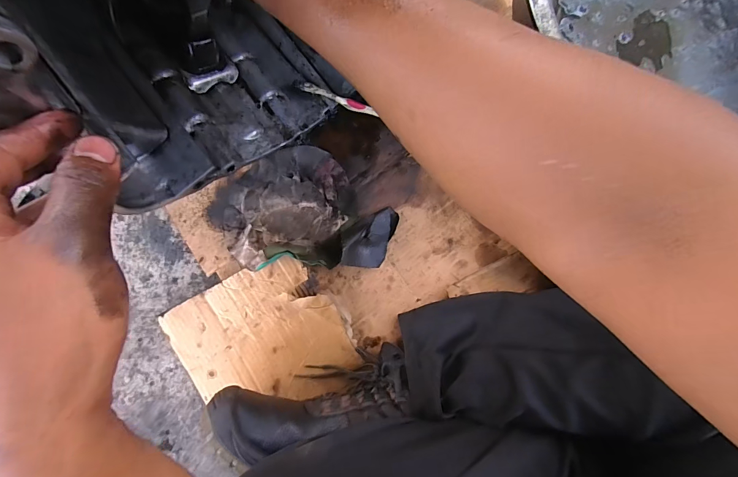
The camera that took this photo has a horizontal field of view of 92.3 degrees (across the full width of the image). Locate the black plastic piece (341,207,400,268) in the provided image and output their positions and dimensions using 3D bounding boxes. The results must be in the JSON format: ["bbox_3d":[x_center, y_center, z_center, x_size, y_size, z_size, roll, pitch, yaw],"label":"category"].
[{"bbox_3d":[-0.001,-0.004,0.438,0.059,0.045,0.083,22,87,1],"label":"black plastic piece"}]

